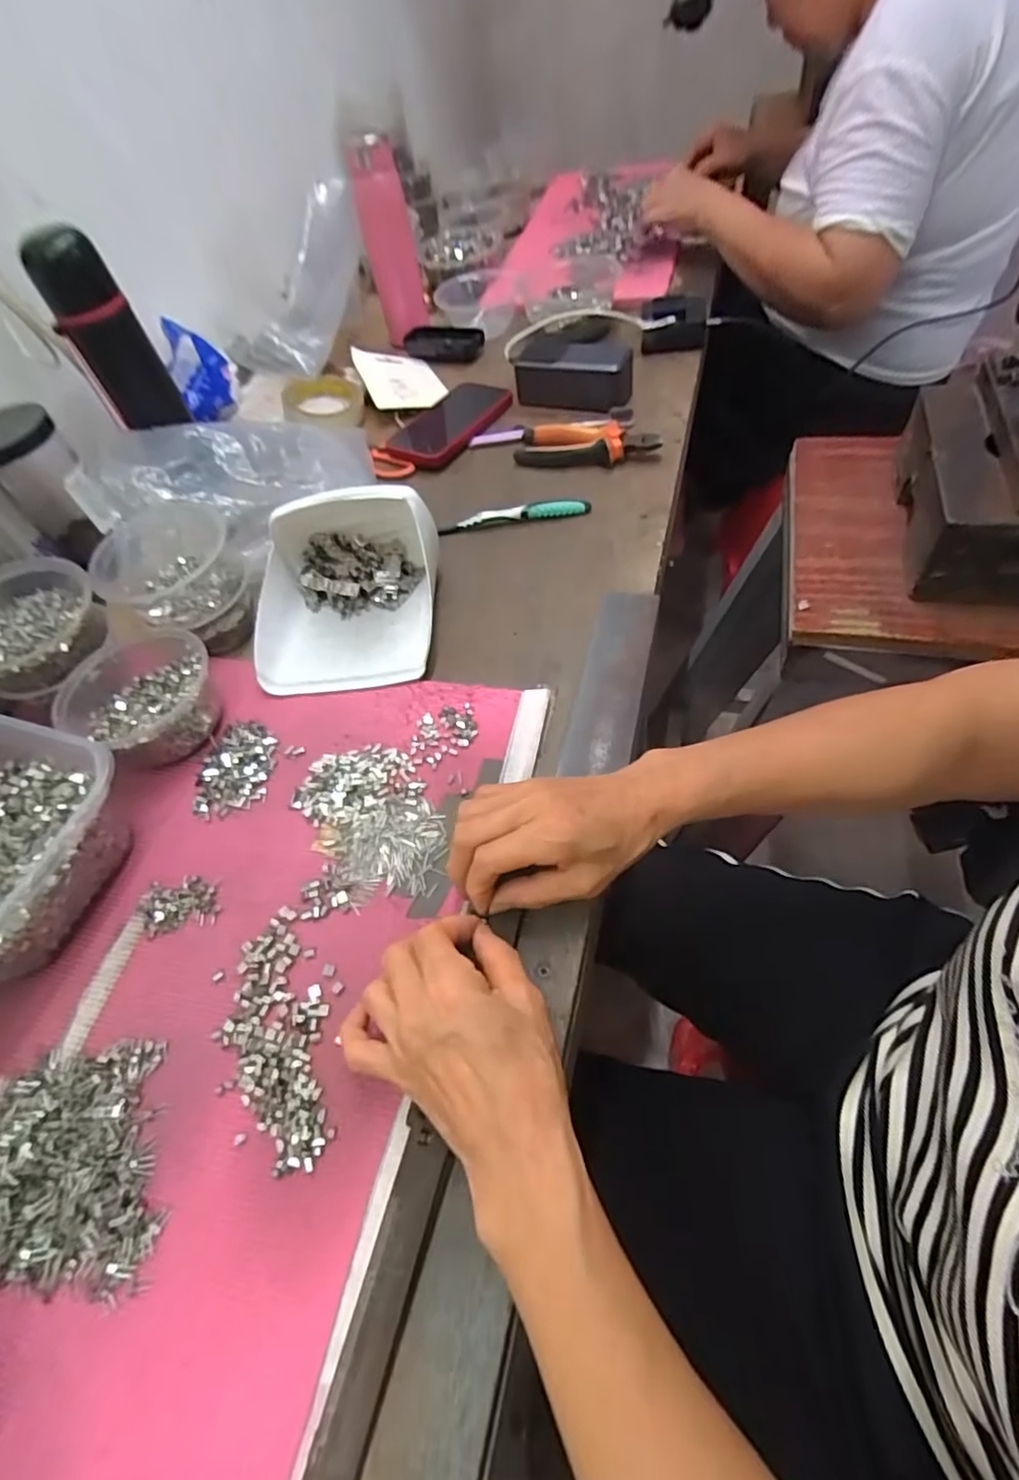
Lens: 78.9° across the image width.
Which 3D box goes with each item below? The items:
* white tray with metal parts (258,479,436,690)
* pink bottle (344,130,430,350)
[{"bbox_3d":[-0.143,-0.139,0.532,0.159,0.080,0.180,-7,54,6],"label":"white tray with metal parts"},{"bbox_3d":[-0.169,-0.695,0.890,0.071,0.281,0.069,-7,81,1],"label":"pink bottle"}]

